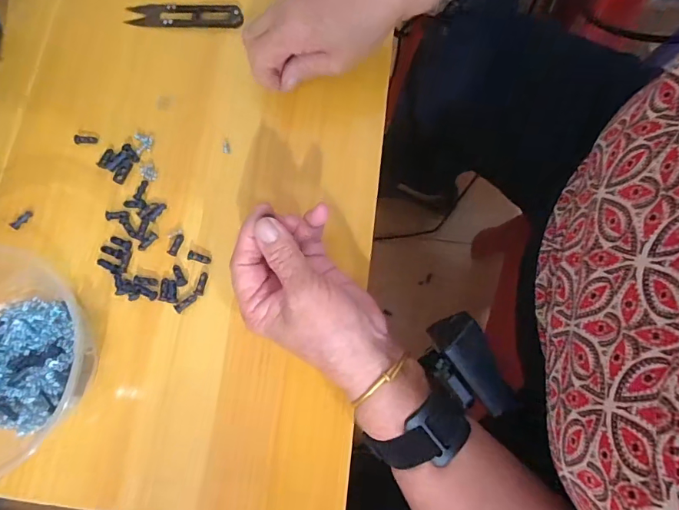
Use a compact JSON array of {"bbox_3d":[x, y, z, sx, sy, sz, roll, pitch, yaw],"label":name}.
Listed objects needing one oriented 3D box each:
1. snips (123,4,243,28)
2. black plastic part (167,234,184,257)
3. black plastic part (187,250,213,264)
[{"bbox_3d":[-0.134,-0.207,0.374,0.102,0.012,0.024,7,74,3],"label":"snips"},{"bbox_3d":[-0.121,-0.008,0.323,0.007,0.004,0.017,19,76,6],"label":"black plastic part"},{"bbox_3d":[-0.103,0.002,0.319,0.018,0.004,0.007,19,76,6],"label":"black plastic part"}]

